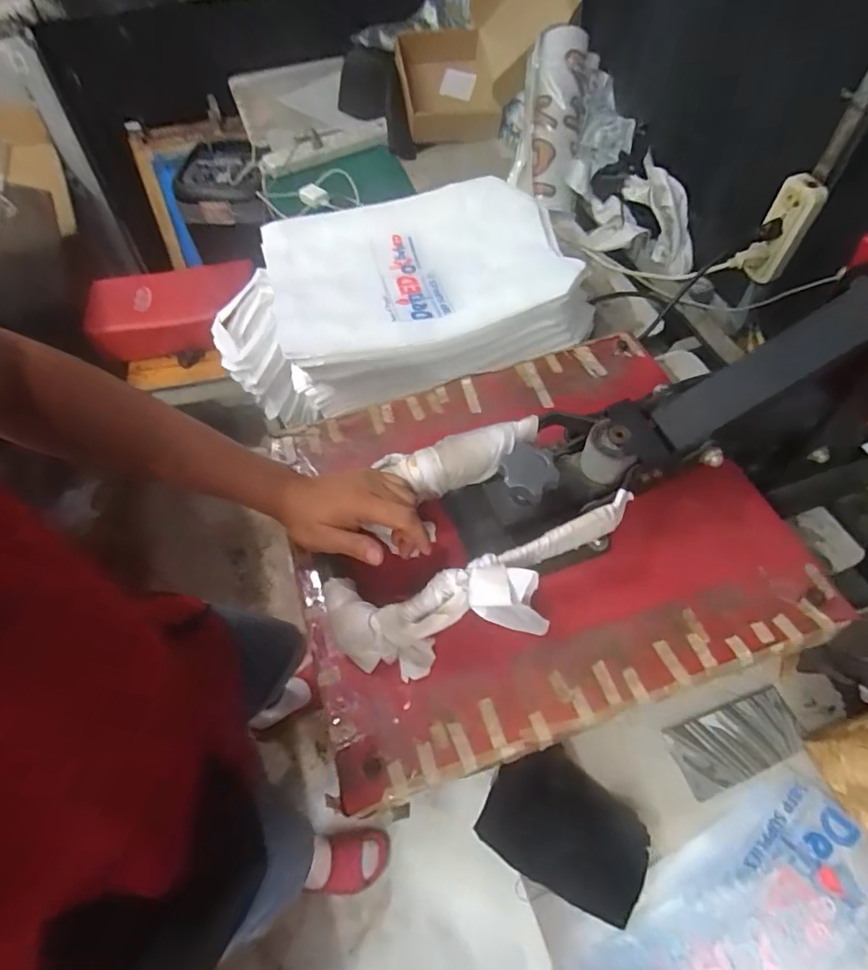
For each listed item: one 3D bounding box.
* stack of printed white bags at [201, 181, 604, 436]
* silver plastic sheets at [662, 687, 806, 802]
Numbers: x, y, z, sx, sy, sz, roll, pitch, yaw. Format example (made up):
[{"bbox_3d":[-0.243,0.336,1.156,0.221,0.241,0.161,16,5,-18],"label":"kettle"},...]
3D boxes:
[{"bbox_3d":[-0.060,-0.307,0.878,0.584,0.126,0.364,-14,58,-7],"label":"stack of printed white bags"},{"bbox_3d":[0.328,0.277,0.585,0.143,0.010,0.072,-17,58,-9],"label":"silver plastic sheets"}]

